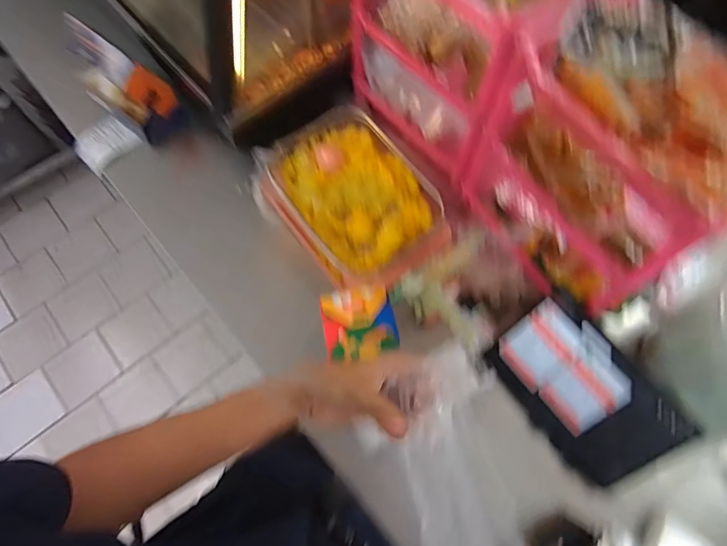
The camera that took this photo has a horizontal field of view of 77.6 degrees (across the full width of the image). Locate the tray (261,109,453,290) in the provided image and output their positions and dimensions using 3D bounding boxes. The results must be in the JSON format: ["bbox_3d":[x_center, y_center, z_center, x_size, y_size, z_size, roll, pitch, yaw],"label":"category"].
[{"bbox_3d":[-0.019,-0.133,0.782,0.221,0.058,0.328,-36,73,-14],"label":"tray"}]

